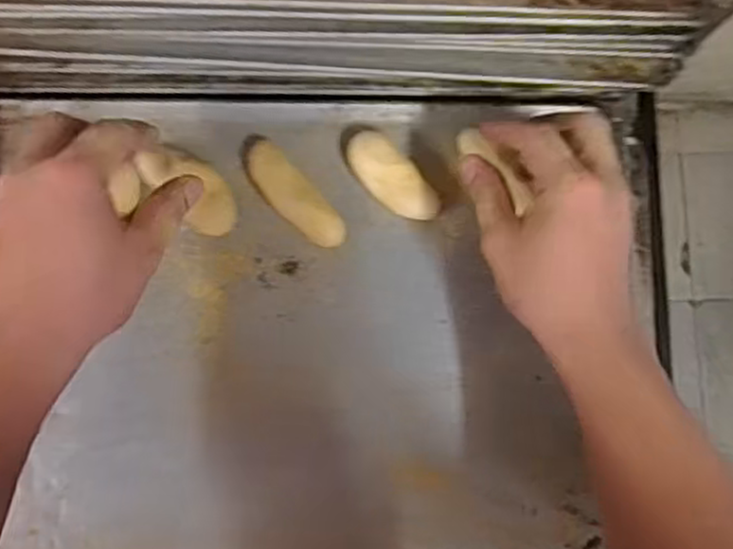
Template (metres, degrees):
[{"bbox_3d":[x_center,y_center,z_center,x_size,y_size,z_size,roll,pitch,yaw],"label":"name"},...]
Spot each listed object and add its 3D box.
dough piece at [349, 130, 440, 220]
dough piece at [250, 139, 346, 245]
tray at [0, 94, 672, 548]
[{"bbox_3d":[0.017,-0.064,0.505,0.028,0.017,0.074,-40,87,-8],"label":"dough piece"},{"bbox_3d":[-0.049,-0.050,0.497,0.025,0.019,0.083,-43,87,-8],"label":"dough piece"},{"bbox_3d":[-0.035,0.050,0.495,0.494,0.039,0.340,1,82,-4],"label":"tray"}]

